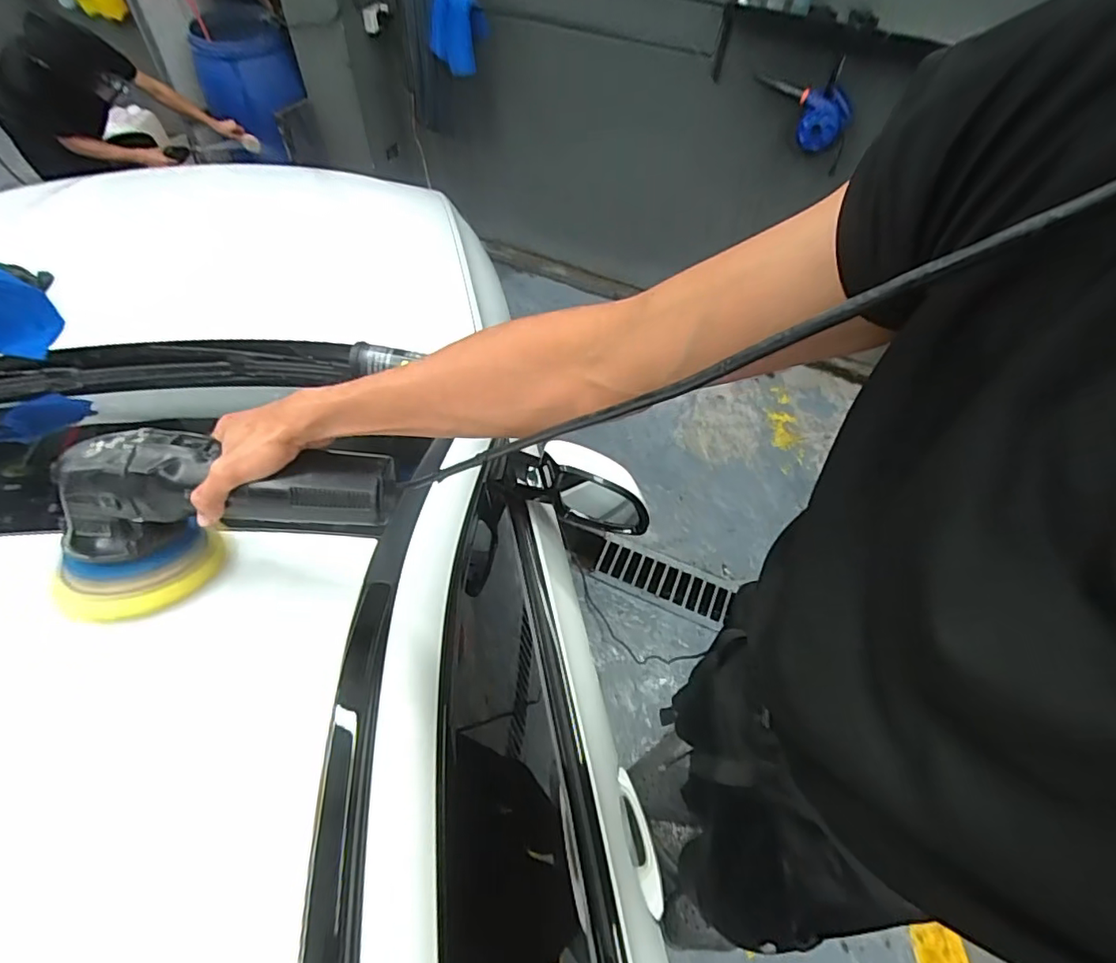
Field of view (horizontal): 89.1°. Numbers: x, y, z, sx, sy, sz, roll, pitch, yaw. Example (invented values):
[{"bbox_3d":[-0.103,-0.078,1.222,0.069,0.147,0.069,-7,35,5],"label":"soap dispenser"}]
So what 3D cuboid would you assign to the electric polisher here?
[{"bbox_3d":[-0.301,0.012,0.535,0.302,0.161,0.116,-11,18,-1],"label":"electric polisher"}]

